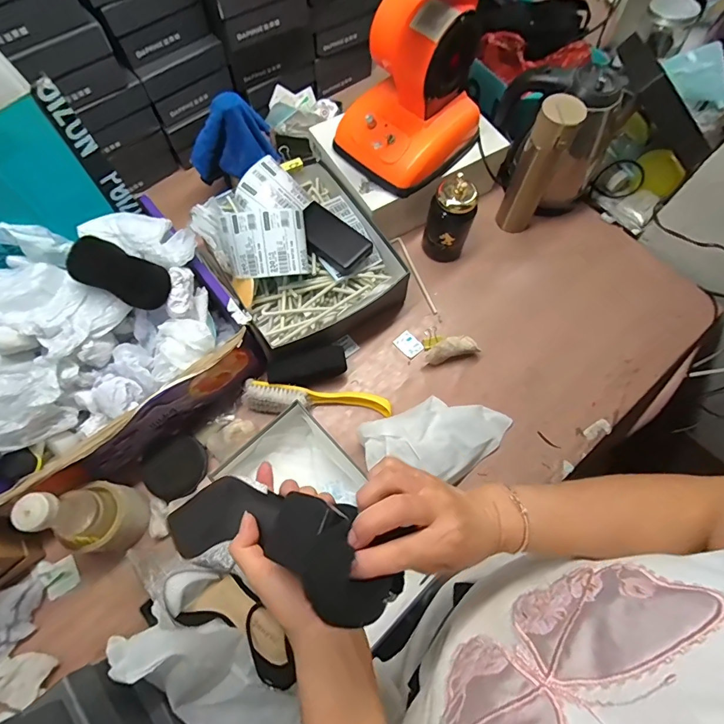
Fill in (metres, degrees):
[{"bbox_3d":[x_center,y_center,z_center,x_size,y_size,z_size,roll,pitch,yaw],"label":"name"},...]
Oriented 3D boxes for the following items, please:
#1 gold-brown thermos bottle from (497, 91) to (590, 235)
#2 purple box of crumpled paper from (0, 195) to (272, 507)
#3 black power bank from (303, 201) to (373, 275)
[{"bbox_3d":[0.291,-0.317,0.719,0.064,0.251,0.052,22,70,8],"label":"gold-brown thermos bottle"},{"bbox_3d":[-0.415,0.010,0.584,0.472,0.188,0.291,-41,74,-15],"label":"purple box of crumpled paper"},{"bbox_3d":[-0.052,-0.213,0.718,0.134,0.020,0.075,42,74,14],"label":"black power bank"}]

